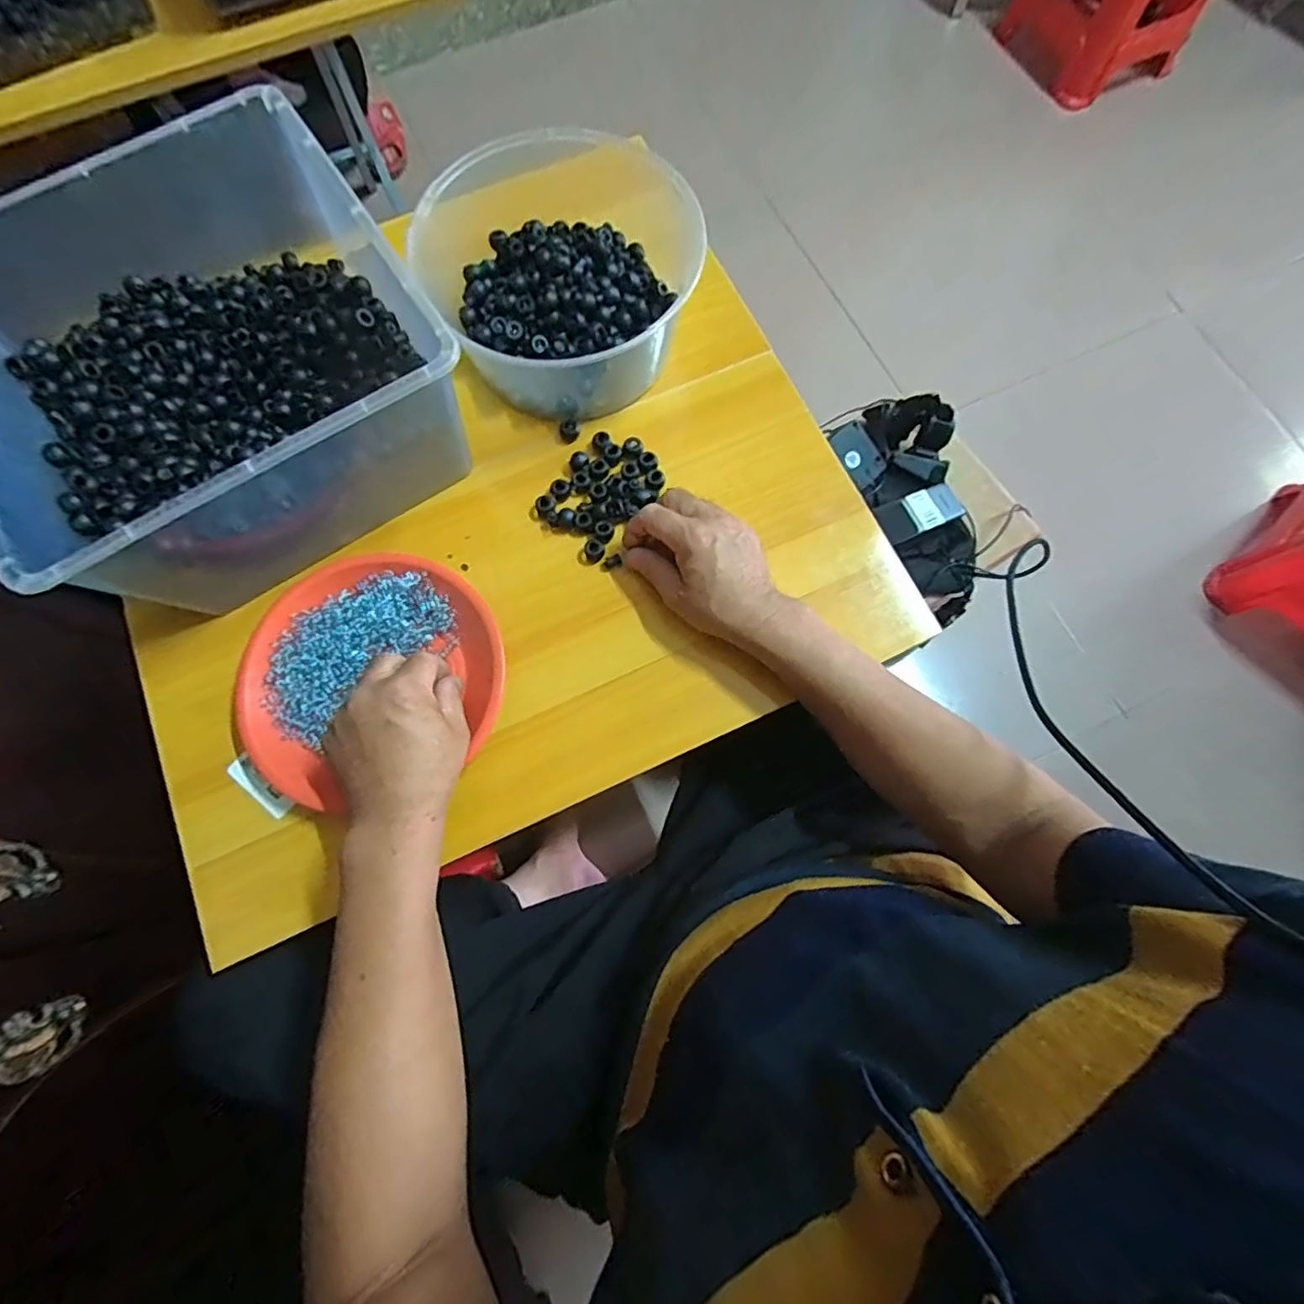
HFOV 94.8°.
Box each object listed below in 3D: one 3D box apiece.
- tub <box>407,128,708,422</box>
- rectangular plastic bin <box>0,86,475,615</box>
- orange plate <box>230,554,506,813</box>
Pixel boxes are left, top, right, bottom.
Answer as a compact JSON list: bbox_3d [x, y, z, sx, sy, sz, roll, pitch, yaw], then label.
[{"bbox_3d":[-0.069,-0.335,0.514,0.227,0.094,0.212,0,75,0],"label":"tub"},{"bbox_3d":[-0.324,-0.212,0.452,0.293,0.128,0.306,-33,78,-8],"label":"rectangular plastic bin"},{"bbox_3d":[-0.217,0.010,0.458,0.195,0.023,0.184,0,75,0],"label":"orange plate"}]

